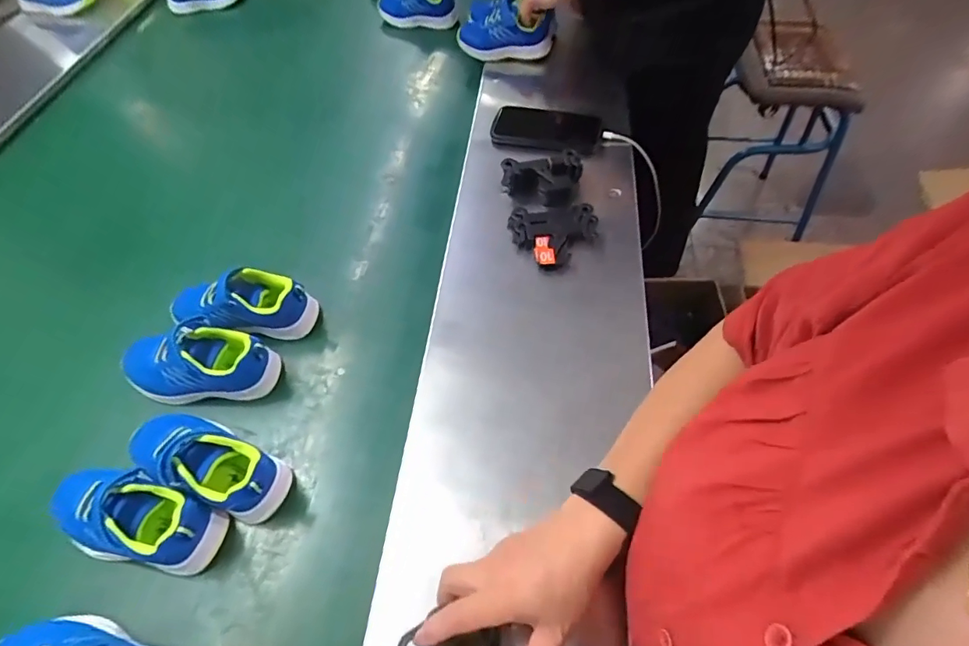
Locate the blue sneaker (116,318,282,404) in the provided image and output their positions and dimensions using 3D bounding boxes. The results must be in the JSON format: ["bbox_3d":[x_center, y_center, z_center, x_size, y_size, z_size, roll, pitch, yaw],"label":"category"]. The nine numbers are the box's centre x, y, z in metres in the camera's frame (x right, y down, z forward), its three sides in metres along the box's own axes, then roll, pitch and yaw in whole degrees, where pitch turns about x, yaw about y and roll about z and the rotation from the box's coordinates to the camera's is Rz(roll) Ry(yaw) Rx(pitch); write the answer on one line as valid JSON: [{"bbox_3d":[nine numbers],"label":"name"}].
[{"bbox_3d":[-0.309,0.040,0.535,0.160,0.063,0.078,-3,58,0],"label":"blue sneaker"}]

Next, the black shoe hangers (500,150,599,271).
[{"bbox_3d":[0.083,-0.142,0.627,0.108,0.031,0.176,-5,58,0],"label":"black shoe hangers"}]

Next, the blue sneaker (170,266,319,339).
[{"bbox_3d":[-0.285,-0.025,0.579,0.162,0.068,0.077,1,58,3],"label":"blue sneaker"}]

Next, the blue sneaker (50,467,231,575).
[{"bbox_3d":[-0.318,0.175,0.449,0.161,0.063,0.073,8,59,7],"label":"blue sneaker"}]

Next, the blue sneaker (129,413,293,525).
[{"bbox_3d":[-0.266,0.128,0.473,0.158,0.069,0.067,20,61,14],"label":"blue sneaker"}]

